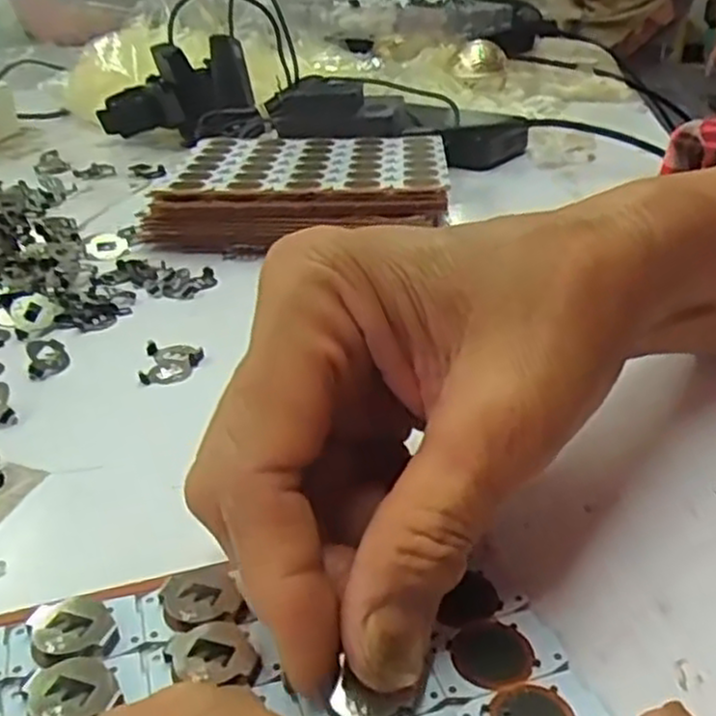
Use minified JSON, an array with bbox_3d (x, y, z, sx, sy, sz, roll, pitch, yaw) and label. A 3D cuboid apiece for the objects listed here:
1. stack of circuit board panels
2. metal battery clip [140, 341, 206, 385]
[{"bbox_3d":[-0.028,-0.094,0.434,0.154,0.037,0.118,3,29,5],"label":"stack of circuit board panels"},{"bbox_3d":[-0.072,0.002,0.299,0.022,0.006,0.027,-4,29,-7],"label":"metal battery clip"}]

